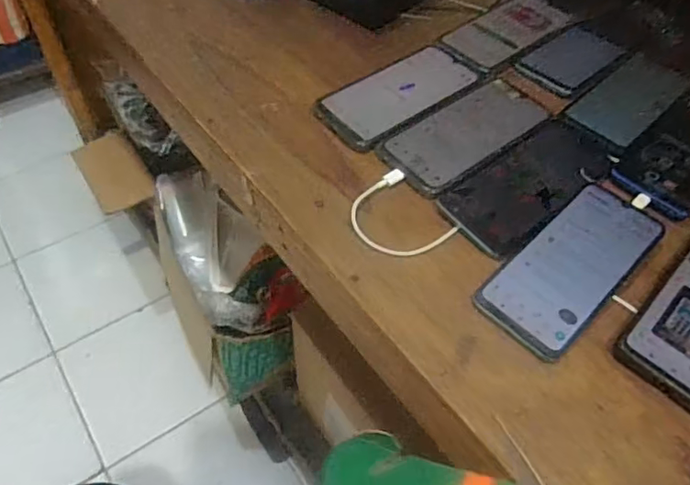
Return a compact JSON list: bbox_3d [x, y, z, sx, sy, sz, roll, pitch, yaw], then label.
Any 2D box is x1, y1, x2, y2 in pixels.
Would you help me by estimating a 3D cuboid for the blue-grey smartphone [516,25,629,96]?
[{"bbox_3d":[0.254,-0.204,0.618,0.130,0.009,0.072,-34,62,-25],"label":"blue-grey smartphone"}]

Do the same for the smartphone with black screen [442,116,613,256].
[{"bbox_3d":[0.170,-0.056,0.499,0.172,0.007,0.074,-32,61,-24],"label":"smartphone with black screen"}]

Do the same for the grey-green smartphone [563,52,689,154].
[{"bbox_3d":[0.296,-0.148,0.575,0.070,0.008,0.170,39,60,23],"label":"grey-green smartphone"}]

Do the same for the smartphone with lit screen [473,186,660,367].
[{"bbox_3d":[0.184,0.013,0.445,0.075,0.011,0.174,40,60,23],"label":"smartphone with lit screen"}]

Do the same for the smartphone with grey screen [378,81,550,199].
[{"bbox_3d":[0.119,-0.107,0.539,0.172,0.010,0.083,-31,61,-24],"label":"smartphone with grey screen"}]

